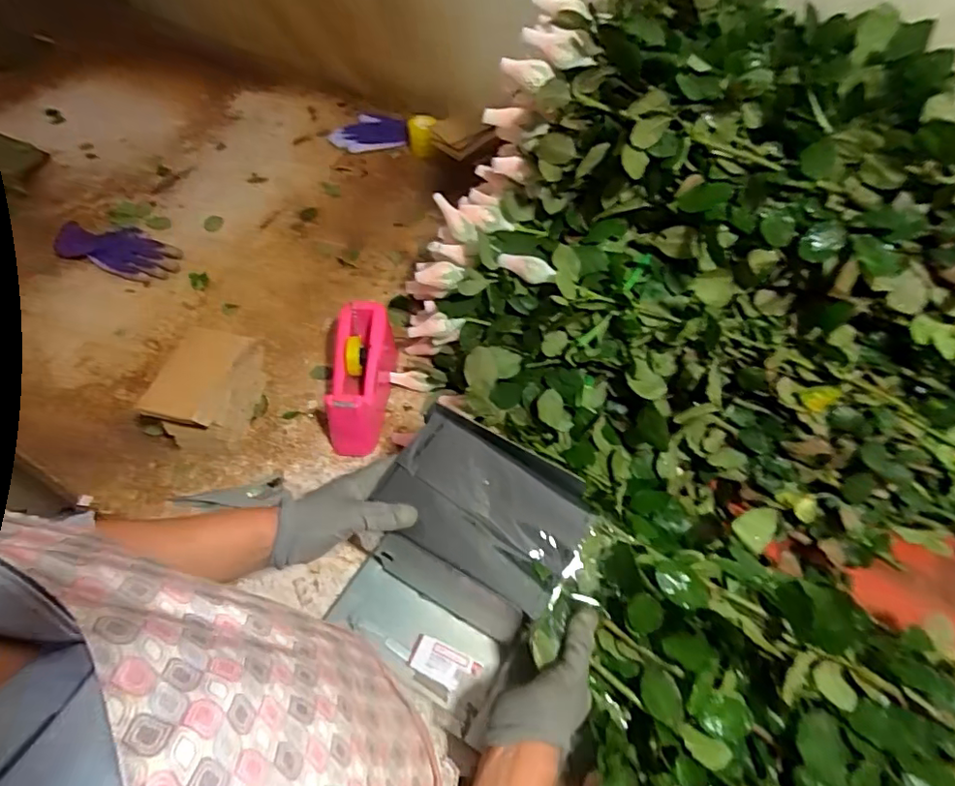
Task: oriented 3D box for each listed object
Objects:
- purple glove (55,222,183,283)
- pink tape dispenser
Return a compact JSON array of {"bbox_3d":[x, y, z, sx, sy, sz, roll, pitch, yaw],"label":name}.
[{"bbox_3d":[-0.611,-0.246,0.956,0.215,0.020,0.091,17,58,9],"label":"purple glove"},{"bbox_3d":[-0.163,-0.019,0.791,0.074,0.108,0.209,2,57,-1],"label":"pink tape dispenser"}]

